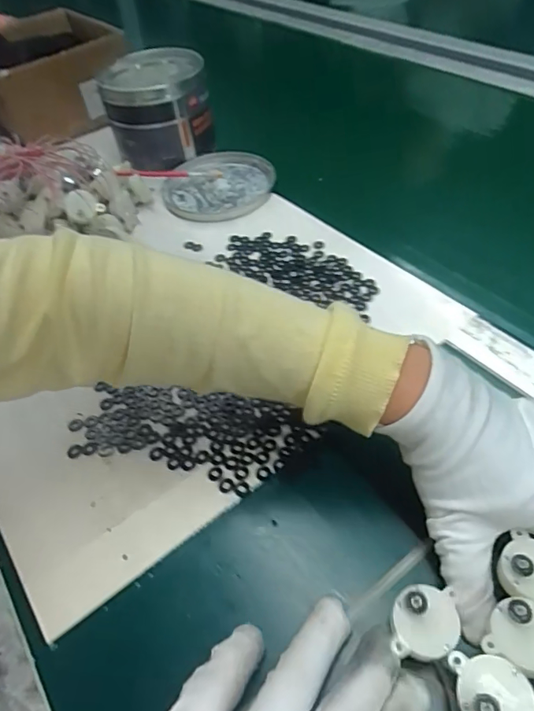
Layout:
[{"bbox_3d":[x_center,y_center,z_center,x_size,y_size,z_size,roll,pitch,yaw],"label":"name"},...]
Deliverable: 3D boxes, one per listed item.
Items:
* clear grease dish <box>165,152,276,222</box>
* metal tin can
[{"bbox_3d":[-0.057,-0.206,0.584,0.124,0.016,0.128,-4,48,4],"label":"clear grease dish"},{"bbox_3d":[-0.133,-0.308,0.623,0.122,0.105,0.120,-8,48,0],"label":"metal tin can"}]

